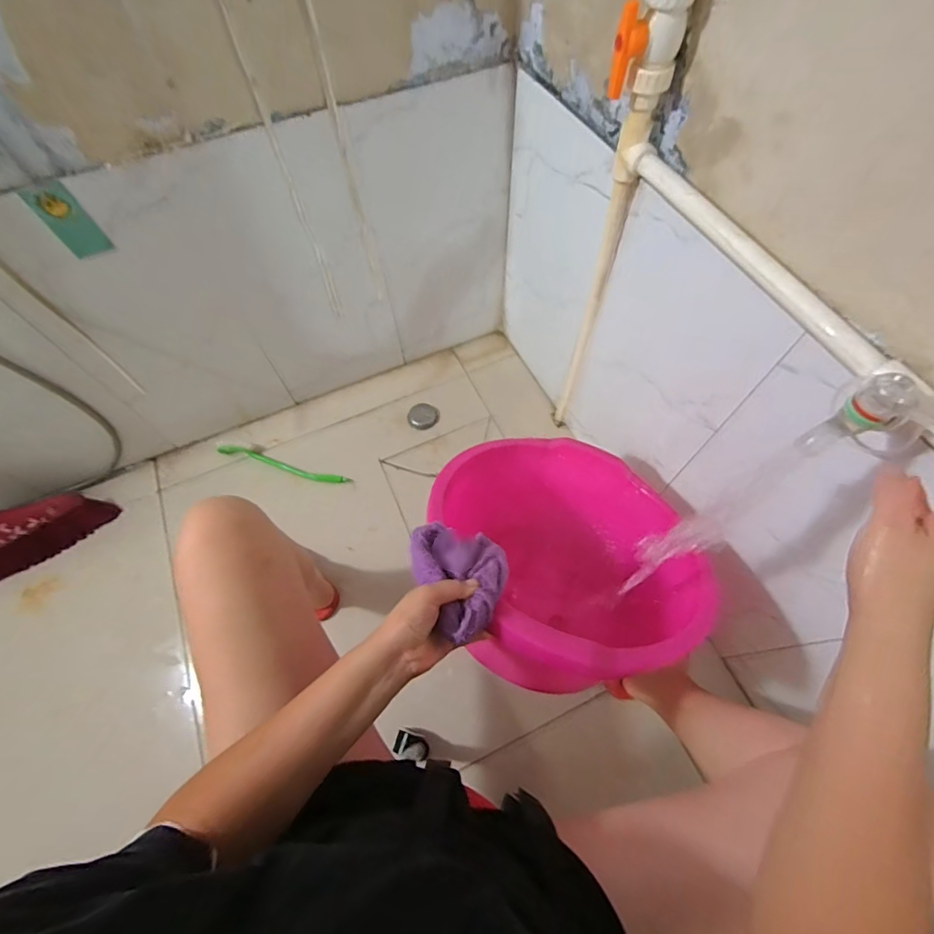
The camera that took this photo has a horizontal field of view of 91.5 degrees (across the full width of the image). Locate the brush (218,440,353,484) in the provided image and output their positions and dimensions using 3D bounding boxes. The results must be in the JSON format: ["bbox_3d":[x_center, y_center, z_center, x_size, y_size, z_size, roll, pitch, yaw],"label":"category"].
[{"bbox_3d":[-0.441,-0.012,1.093,0.332,0.029,0.041,13,65,9],"label":"brush"}]

